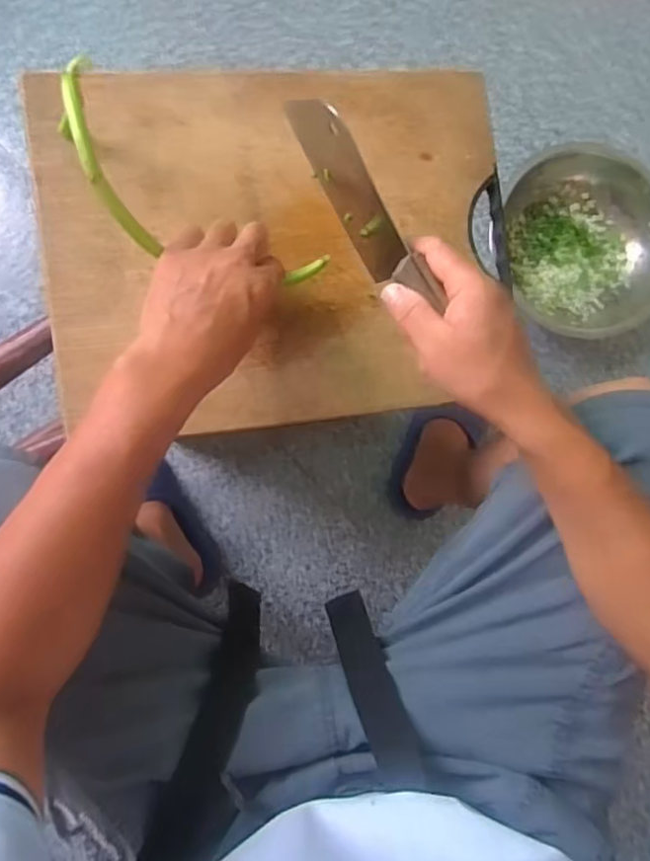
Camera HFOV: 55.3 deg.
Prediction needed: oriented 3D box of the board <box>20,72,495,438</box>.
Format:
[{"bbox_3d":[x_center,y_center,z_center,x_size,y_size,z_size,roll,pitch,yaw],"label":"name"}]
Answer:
[{"bbox_3d":[-0.034,-0.154,0.522,0.375,0.022,0.294,-7,92,-13],"label":"board"}]

